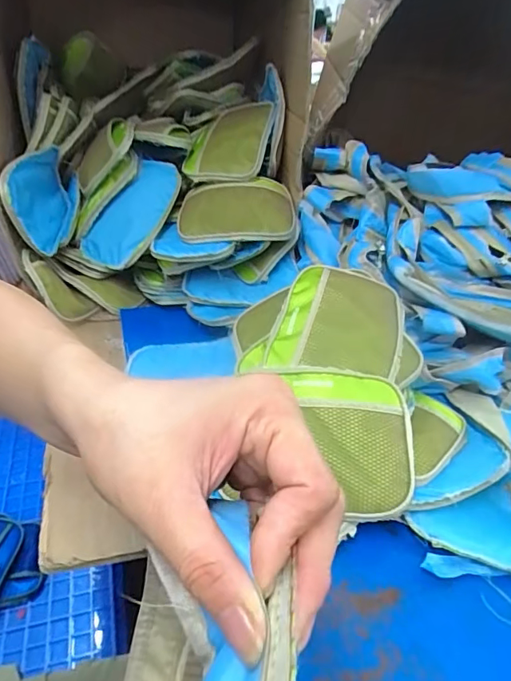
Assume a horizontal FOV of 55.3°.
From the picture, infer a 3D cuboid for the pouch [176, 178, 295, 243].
[{"bbox_3d":[-0.033,-0.203,0.781,0.183,0.032,0.122,-7,61,5],"label":"pouch"}]

